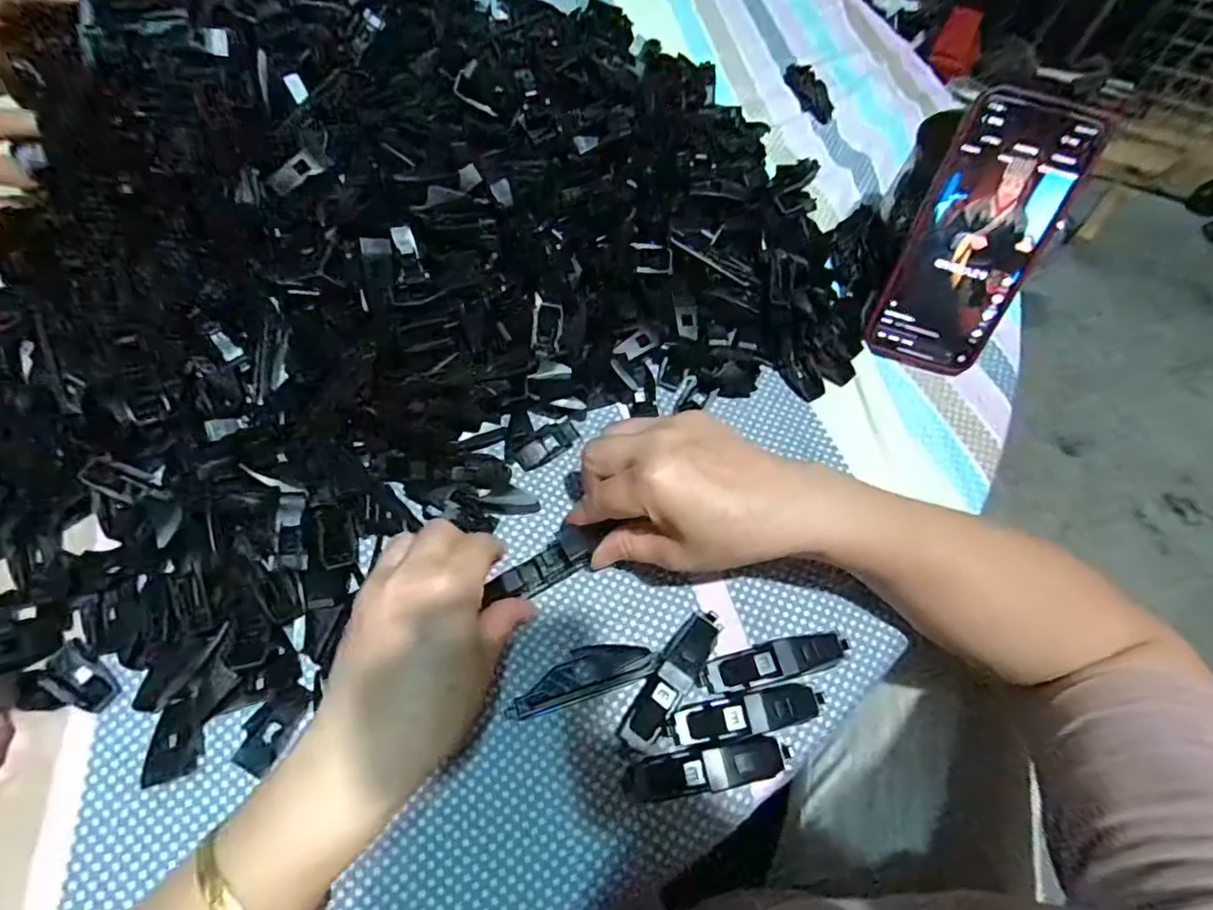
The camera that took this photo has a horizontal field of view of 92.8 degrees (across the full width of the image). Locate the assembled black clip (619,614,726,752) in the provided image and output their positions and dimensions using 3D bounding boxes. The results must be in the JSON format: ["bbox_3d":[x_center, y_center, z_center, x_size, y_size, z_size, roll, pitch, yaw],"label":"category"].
[{"bbox_3d":[0.035,0.113,0.294,0.021,0.019,0.076,31,65,12],"label":"assembled black clip"}]

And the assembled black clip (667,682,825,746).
[{"bbox_3d":[0.068,0.128,0.284,0.073,0.013,0.018,-15,63,6],"label":"assembled black clip"}]

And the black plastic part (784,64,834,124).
[{"bbox_3d":[0.189,-0.339,0.533,0.018,0.018,0.079,-10,63,-9],"label":"black plastic part"}]

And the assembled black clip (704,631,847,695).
[{"bbox_3d":[0.089,0.106,0.300,0.077,0.020,0.019,-10,63,-9],"label":"assembled black clip"}]

